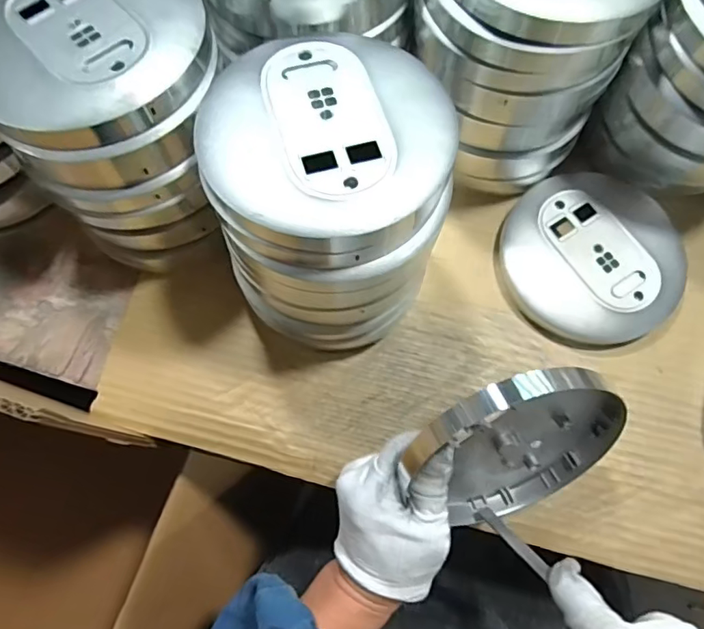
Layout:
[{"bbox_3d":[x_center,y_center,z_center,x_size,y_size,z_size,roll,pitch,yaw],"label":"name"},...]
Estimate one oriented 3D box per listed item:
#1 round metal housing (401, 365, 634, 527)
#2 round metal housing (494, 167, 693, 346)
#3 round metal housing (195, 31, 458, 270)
[{"bbox_3d":[0.104,0.078,0.320,0.123,0.121,0.020,-30,41,5],"label":"round metal housing"},{"bbox_3d":[0.182,-0.048,0.399,0.130,0.021,0.138,0,75,0],"label":"round metal housing"},{"bbox_3d":[-0.015,-0.090,0.276,0.130,0.033,0.130,0,73,0],"label":"round metal housing"}]

